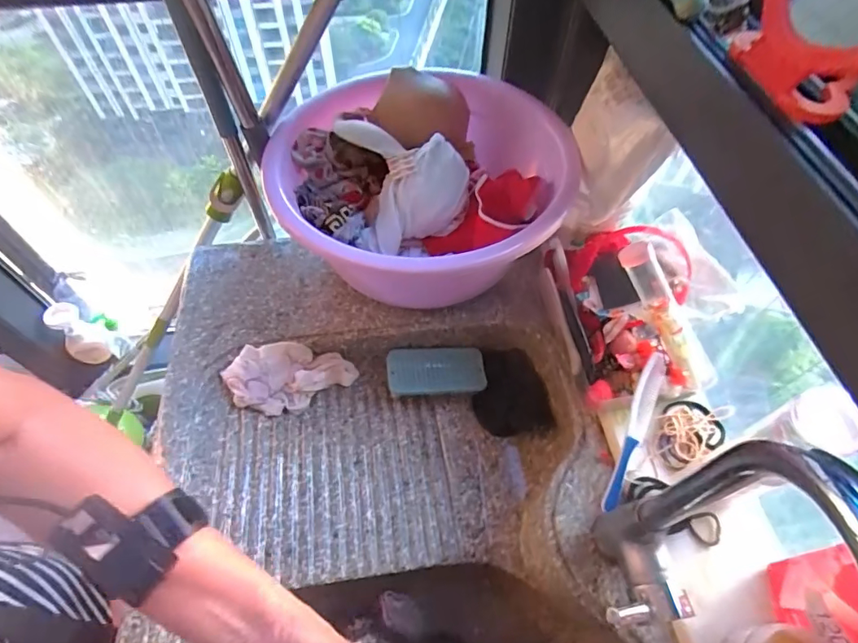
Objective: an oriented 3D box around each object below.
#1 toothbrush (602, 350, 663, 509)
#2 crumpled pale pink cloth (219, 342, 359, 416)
[{"bbox_3d":[0.226,0.121,0.529,0.019,0.011,0.178,20,83,13],"label":"toothbrush"},{"bbox_3d":[-0.181,0.069,0.630,0.157,0.047,0.082,-14,57,-9],"label":"crumpled pale pink cloth"}]

